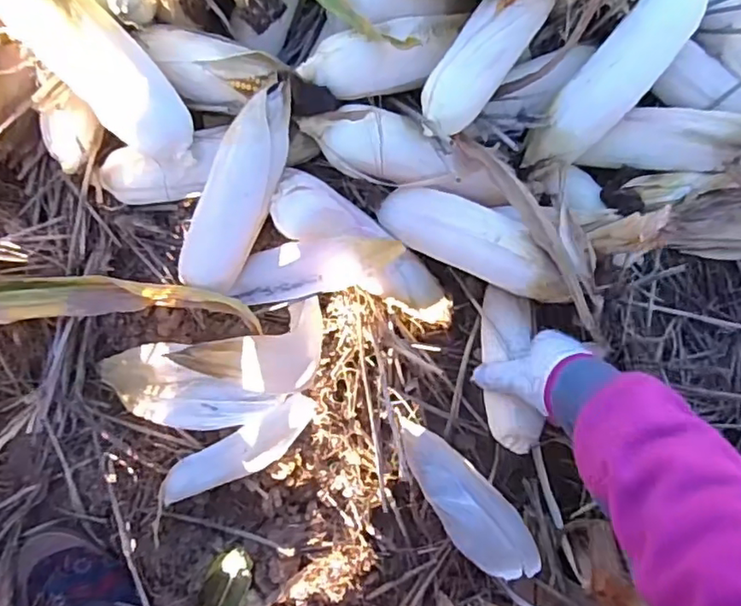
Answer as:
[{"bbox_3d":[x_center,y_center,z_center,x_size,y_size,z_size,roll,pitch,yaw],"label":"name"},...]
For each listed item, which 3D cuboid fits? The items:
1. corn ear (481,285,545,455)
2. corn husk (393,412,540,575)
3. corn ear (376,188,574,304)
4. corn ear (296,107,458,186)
[{"bbox_3d":[0.134,0.058,0.583,0.048,0.041,0.162,-1,69,-1],"label":"corn ear"},{"bbox_3d":[0.088,0.195,0.603,0.063,0.037,0.183,-44,89,-3],"label":"corn husk"},{"bbox_3d":[0.098,-0.061,0.575,0.196,0.050,0.061,28,87,20],"label":"corn ear"},{"bbox_3d":[0.006,-0.149,0.576,0.145,0.052,0.065,3,87,-1],"label":"corn ear"}]

